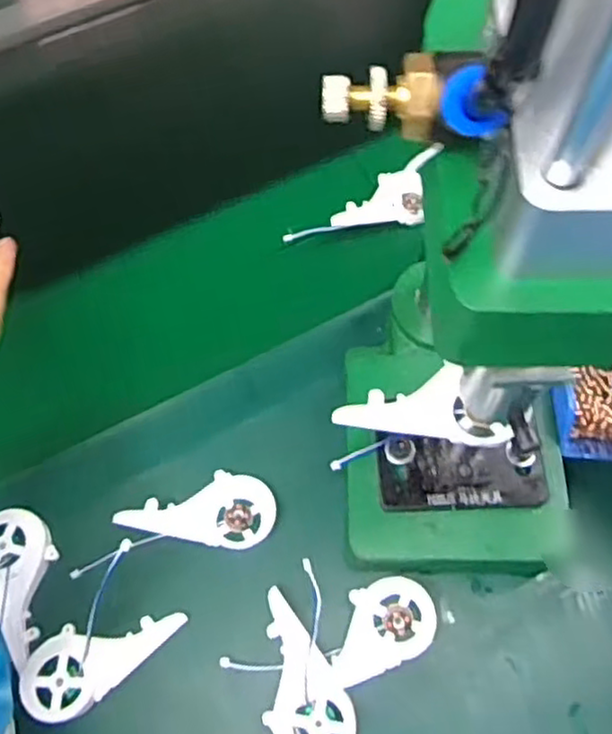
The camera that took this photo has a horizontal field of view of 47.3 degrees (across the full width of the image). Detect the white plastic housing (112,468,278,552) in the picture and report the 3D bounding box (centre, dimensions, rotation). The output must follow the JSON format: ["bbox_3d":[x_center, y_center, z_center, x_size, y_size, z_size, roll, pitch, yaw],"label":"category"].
[{"bbox_3d":[-0.066,0.091,0.433,0.094,0.011,0.045,-4,63,-16],"label":"white plastic housing"}]

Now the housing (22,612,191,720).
[{"bbox_3d":[-0.121,0.167,0.413,0.094,0.012,0.044,-34,68,-15],"label":"housing"}]

